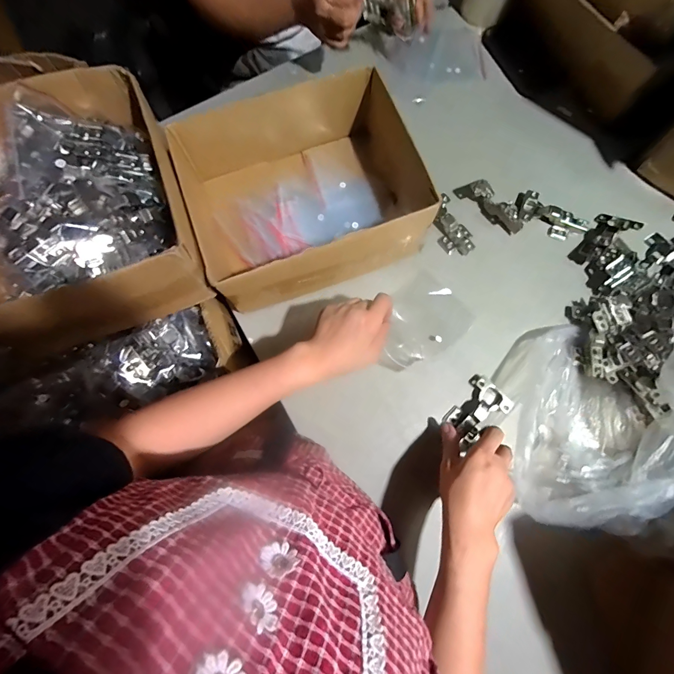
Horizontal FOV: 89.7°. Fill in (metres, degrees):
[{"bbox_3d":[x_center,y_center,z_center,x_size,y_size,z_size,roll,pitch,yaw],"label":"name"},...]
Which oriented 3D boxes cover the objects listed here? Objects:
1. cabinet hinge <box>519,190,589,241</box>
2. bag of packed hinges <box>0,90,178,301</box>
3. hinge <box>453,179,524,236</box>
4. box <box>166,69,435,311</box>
[{"bbox_3d":[0.354,-0.193,0.557,0.111,0.023,0.048,30,80,7],"label":"cabinet hinge"},{"bbox_3d":[-0.349,-0.188,0.437,0.218,0.081,0.241,-22,78,-3],"label":"bag of packed hinges"},{"bbox_3d":[0.258,-0.222,0.559,0.120,0.028,0.039,40,82,9],"label":"hinge"},{"bbox_3d":[-0.050,-0.214,0.509,0.317,0.112,0.268,-20,78,-3],"label":"box"}]

